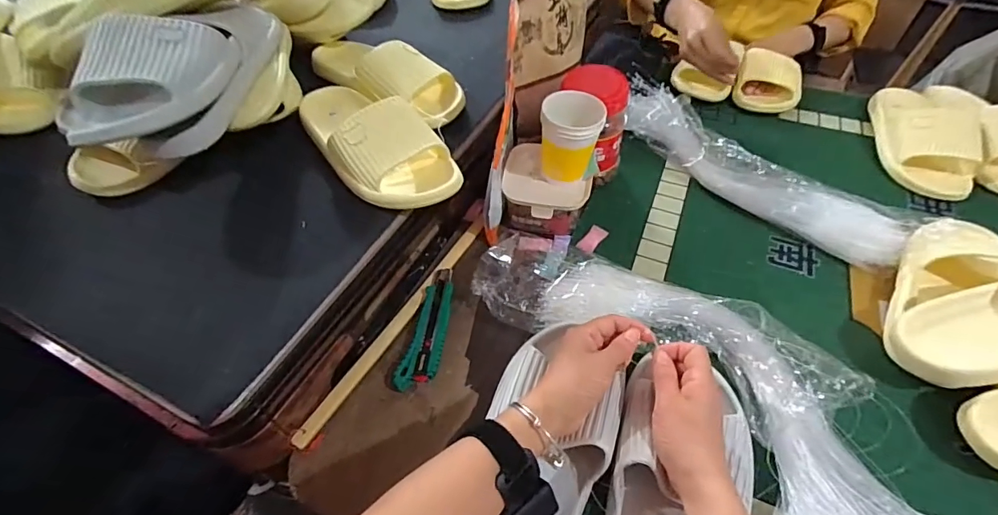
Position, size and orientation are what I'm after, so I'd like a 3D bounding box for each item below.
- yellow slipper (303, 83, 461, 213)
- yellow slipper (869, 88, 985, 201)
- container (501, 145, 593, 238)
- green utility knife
[{"bbox_3d":[-0.149,-0.147,0.523,0.106,0.061,0.235,-32,58,-23],"label":"yellow slipper"},{"bbox_3d":[0.630,-0.189,0.682,0.109,0.057,0.231,18,53,14],"label":"yellow slipper"},{"bbox_3d":[0.062,-0.087,0.608,0.108,0.064,0.106,6,51,5],"label":"container"},{"bbox_3d":[-0.073,0.073,0.510,0.038,0.017,0.153,8,51,6],"label":"green utility knife"}]

